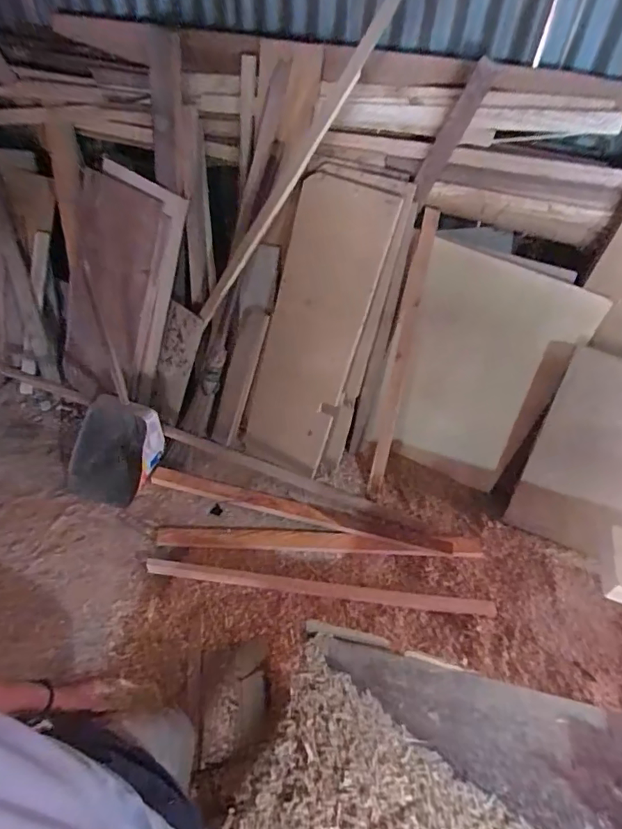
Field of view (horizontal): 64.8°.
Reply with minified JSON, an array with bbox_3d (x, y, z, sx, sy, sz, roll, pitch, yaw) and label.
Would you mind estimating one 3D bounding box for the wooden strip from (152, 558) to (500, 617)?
[{"bbox_3d":[0.025,0.555,1.558,1.109,0.036,0.057,6,48,0],"label":"wooden strip"}]

